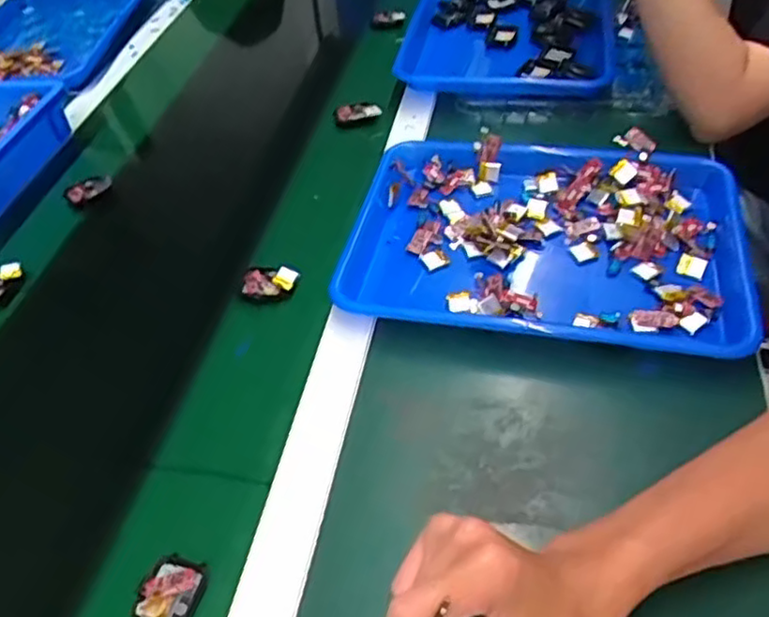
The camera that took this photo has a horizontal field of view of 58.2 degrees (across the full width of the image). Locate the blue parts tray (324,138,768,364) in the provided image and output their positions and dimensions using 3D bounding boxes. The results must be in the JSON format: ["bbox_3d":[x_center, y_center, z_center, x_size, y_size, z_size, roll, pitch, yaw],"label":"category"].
[{"bbox_3d":[0.142,-0.061,0.618,0.332,0.034,0.239,8,48,13],"label":"blue parts tray"}]

